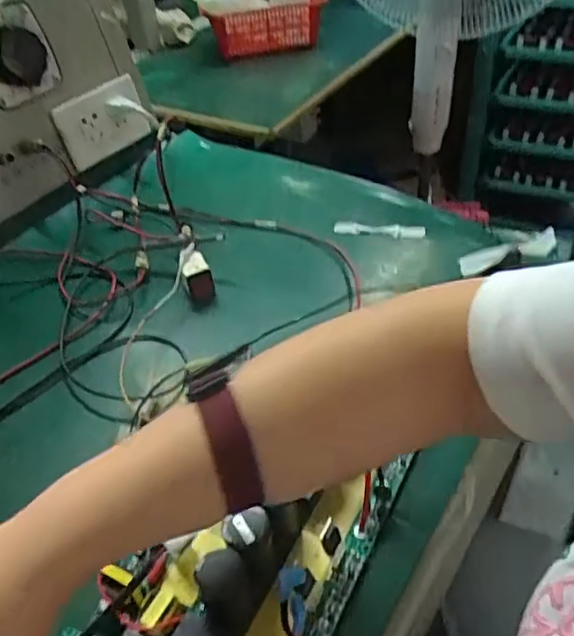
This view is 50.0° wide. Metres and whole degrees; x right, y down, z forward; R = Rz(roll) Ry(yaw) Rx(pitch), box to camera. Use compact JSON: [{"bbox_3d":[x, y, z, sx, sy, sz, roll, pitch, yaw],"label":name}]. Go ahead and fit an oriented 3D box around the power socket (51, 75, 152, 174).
[{"bbox_3d":[-0.221,-0.237,0.742,0.107,0.072,0.017,-36,30,-22],"label":"power socket"}]

